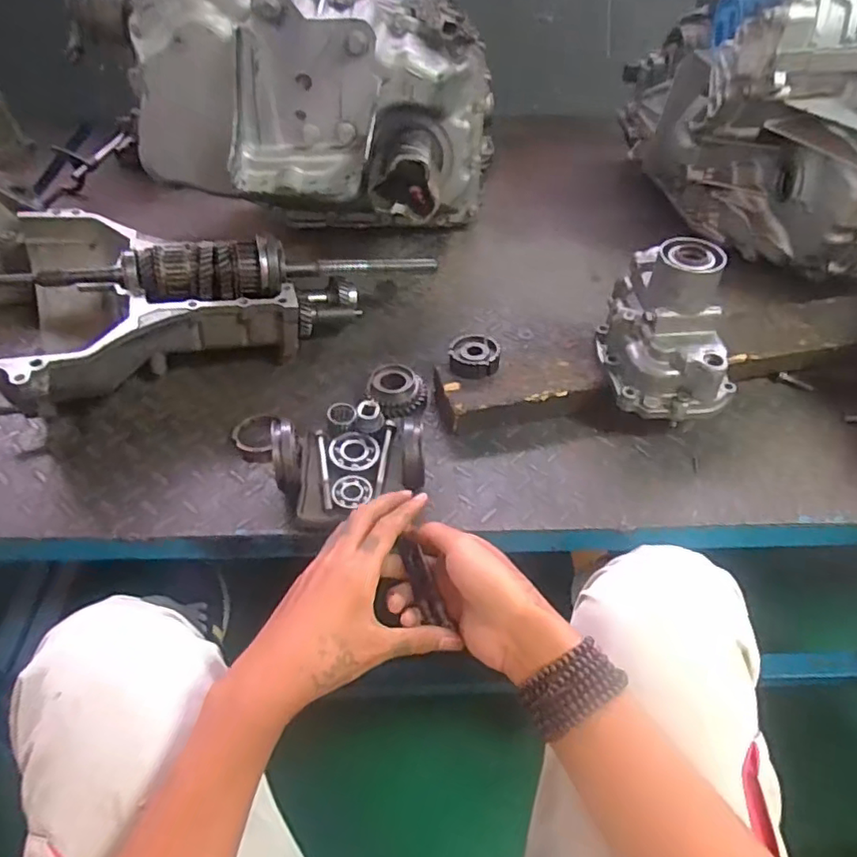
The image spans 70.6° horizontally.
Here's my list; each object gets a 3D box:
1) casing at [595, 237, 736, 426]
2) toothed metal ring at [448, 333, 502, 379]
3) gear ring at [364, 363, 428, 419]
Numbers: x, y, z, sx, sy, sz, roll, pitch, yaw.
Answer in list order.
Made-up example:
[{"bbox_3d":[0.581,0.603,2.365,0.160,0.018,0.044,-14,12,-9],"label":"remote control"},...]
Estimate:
[{"bbox_3d":[0.262,-0.118,0.653,0.117,0.138,0.168,-2,47,-2],"label":"casing"},{"bbox_3d":[0.055,-0.086,0.711,0.059,0.022,0.059,0,47,0],"label":"toothed metal ring"},{"bbox_3d":[-0.043,-0.049,0.731,0.080,0.027,0.072,34,56,27],"label":"gear ring"}]

